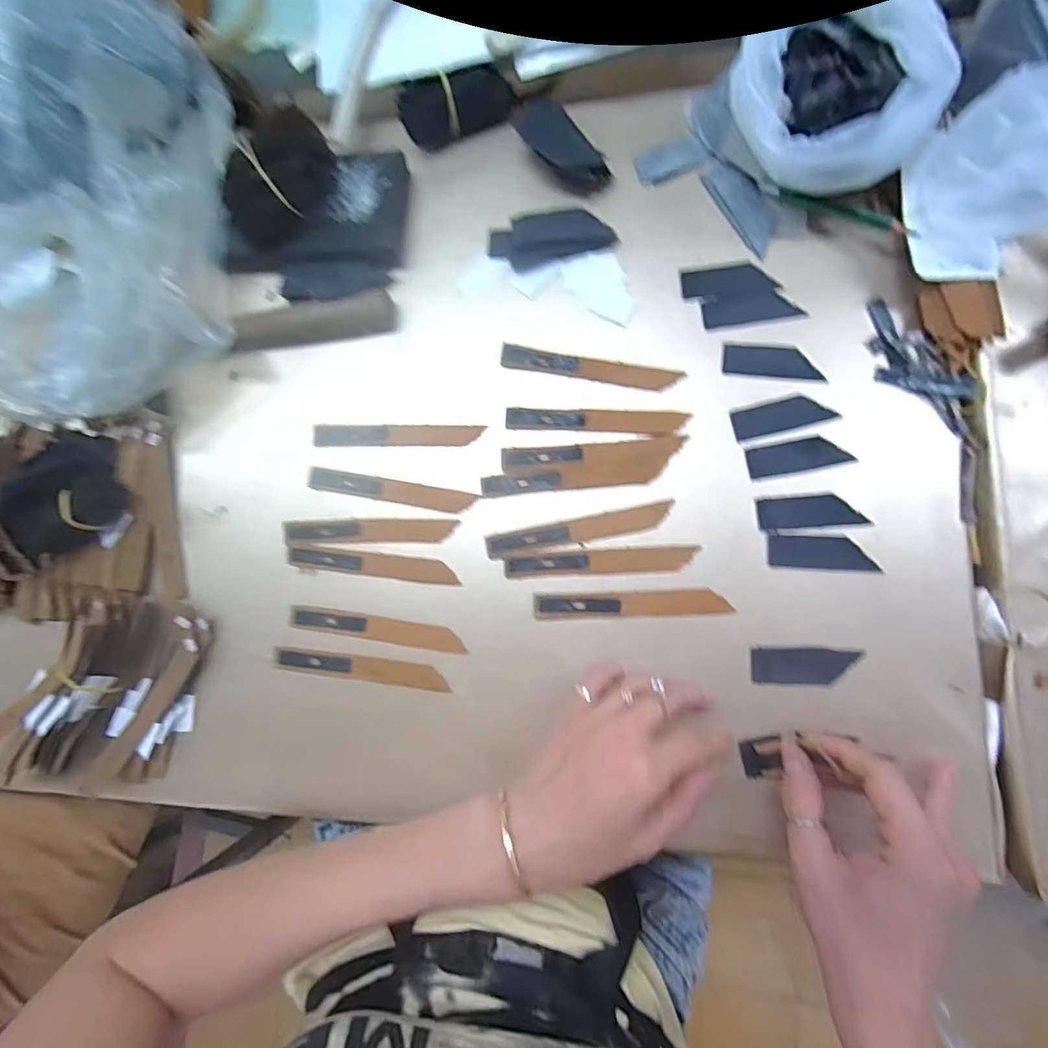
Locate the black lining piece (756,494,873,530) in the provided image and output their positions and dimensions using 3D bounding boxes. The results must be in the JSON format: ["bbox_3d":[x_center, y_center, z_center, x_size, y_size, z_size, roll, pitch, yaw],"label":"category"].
[{"bbox_3d":[0.185,-0.008,0.327,0.063,0.004,0.021,-3,82,10],"label":"black lining piece"}]

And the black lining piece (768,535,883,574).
[{"bbox_3d":[0.190,0.019,0.323,0.063,0.004,0.022,2,84,8],"label":"black lining piece"}]

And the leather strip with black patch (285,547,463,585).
[{"bbox_3d":[-0.108,0.029,0.359,0.123,0.004,0.017,6,84,8],"label":"leather strip with black patch"}]

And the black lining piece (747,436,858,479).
[{"bbox_3d":[0.179,-0.044,0.331,0.062,0.004,0.021,-11,82,6],"label":"black lining piece"}]

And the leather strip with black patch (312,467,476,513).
[{"bbox_3d":[-0.096,-0.024,0.363,0.123,0.004,0.016,10,85,8],"label":"leather strip with black patch"}]

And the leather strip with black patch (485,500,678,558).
[{"bbox_3d":[0.037,0.005,0.341,0.125,0.004,0.017,-12,82,6],"label":"leather strip with black patch"}]

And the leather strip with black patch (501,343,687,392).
[{"bbox_3d":[0.046,-0.109,0.354,0.123,0.004,0.016,11,90,6],"label":"leather strip with black patch"}]

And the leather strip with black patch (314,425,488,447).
[{"bbox_3d":[-0.092,-0.064,0.367,0.123,0.004,0.015,1,89,5],"label":"leather strip with black patch"}]

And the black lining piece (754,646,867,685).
[{"bbox_3d":[0.175,0.088,0.315,0.062,0.004,0.022,-1,83,7],"label":"black lining piece"}]

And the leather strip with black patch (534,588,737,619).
[{"bbox_3d":[0.069,0.052,0.331,0.123,0.004,0.016,-3,83,7],"label":"leather strip with black patch"}]

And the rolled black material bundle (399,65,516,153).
[{"bbox_3d":[-0.049,-0.309,0.374,0.081,0.028,0.036,-12,82,6],"label":"rolled black material bundle"}]

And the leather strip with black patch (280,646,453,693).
[{"bbox_3d":[-0.113,0.100,0.351,0.123,0.004,0.016,5,84,8],"label":"leather strip with black patch"}]

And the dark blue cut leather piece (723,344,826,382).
[{"bbox_3d":[0.168,-0.110,0.341,0.062,0.004,0.021,9,84,8],"label":"dark blue cut leather piece"}]

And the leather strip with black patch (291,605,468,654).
[{"bbox_3d":[-0.102,0.073,0.353,0.124,0.004,0.016,7,84,8],"label":"leather strip with black patch"}]

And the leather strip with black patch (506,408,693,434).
[{"bbox_3d":[0.049,-0.072,0.348,0.122,0.004,0.016,3,84,8],"label":"leather strip with black patch"}]

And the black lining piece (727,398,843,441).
[{"bbox_3d":[0.172,-0.072,0.335,0.062,0.004,0.020,-13,82,6],"label":"black lining piece"}]

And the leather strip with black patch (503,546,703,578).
[{"bbox_3d":[0.050,0.025,0.337,0.124,0.004,0.018,-3,83,7],"label":"leather strip with black patch"}]

